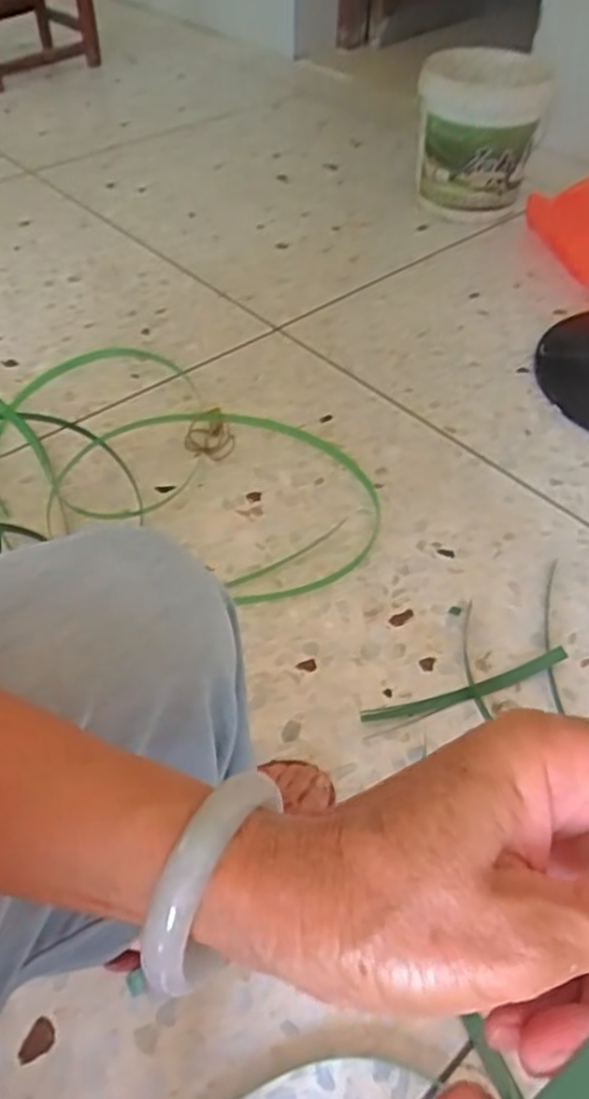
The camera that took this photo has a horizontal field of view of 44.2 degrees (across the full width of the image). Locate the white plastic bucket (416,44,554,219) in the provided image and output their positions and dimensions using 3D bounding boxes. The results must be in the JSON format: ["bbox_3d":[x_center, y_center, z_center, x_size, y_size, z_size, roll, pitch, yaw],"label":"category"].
[{"bbox_3d":[0.369,-0.842,1.478,0.237,0.242,0.255,12,51,8],"label":"white plastic bucket"}]

